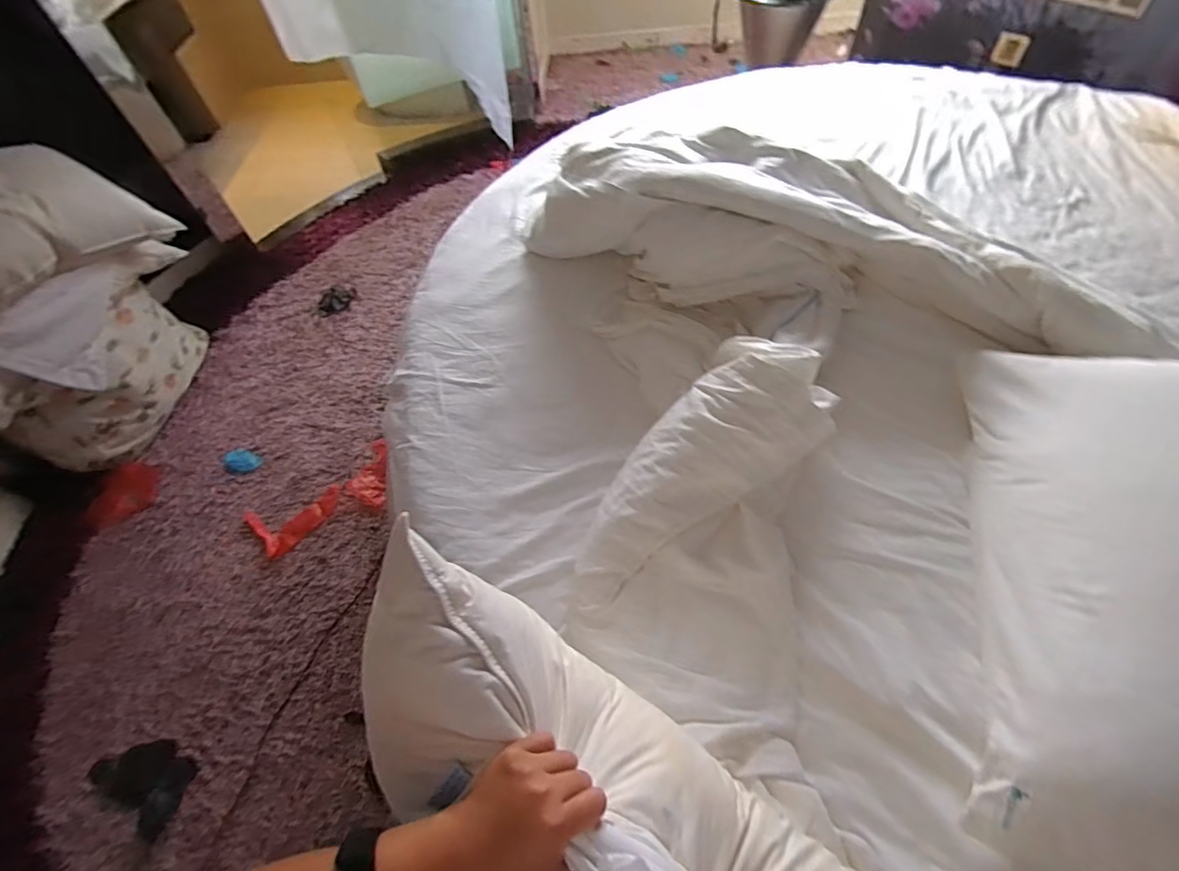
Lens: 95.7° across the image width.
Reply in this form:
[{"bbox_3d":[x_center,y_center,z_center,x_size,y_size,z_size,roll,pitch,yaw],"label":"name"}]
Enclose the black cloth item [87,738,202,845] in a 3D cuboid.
[{"bbox_3d":[-1.004,0.775,1.208,0.237,0.049,0.168,32,65,23],"label":"black cloth item"}]

